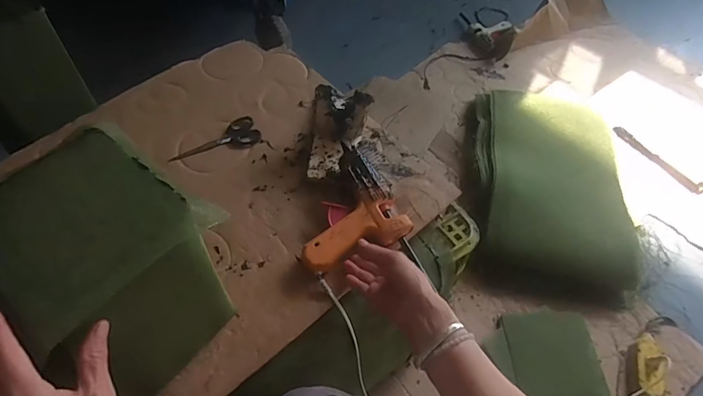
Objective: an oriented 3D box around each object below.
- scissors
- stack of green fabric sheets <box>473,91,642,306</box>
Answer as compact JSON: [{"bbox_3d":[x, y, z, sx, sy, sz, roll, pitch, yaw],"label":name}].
[{"bbox_3d":[-0.235,-0.103,0.739,0.149,0.006,0.068,-16,56,-15],"label":"scissors"},{"bbox_3d":[0.496,-0.056,1.079,0.360,0.122,0.611,7,53,1],"label":"stack of green fabric sheets"}]

